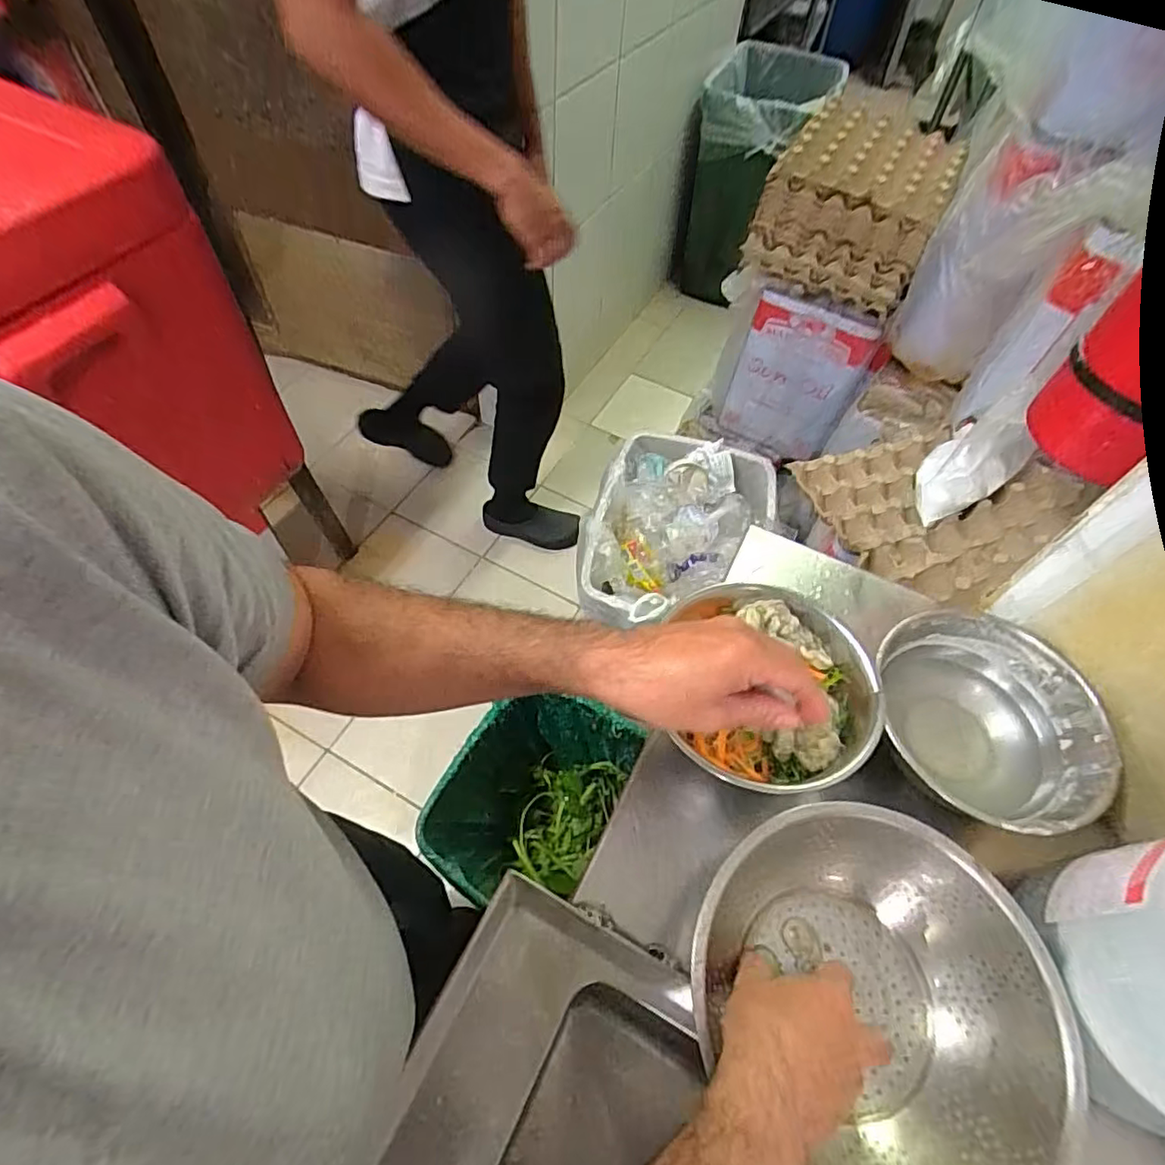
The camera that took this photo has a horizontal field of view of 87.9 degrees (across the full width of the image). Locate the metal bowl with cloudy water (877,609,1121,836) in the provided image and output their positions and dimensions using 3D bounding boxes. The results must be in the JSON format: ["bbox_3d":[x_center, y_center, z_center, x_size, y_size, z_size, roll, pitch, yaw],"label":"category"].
[{"bbox_3d":[0.308,0.113,0.480,0.153,0.078,0.165,2,57,-3],"label":"metal bowl with cloudy water"}]

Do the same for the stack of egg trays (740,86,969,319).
[{"bbox_3d":[0.481,-0.678,1.087,0.287,0.202,0.279,25,59,12],"label":"stack of egg trays"}]

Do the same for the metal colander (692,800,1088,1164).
[{"bbox_3d":[0.174,0.254,0.374,0.196,0.078,0.204,2,57,-3],"label":"metal colander"}]

